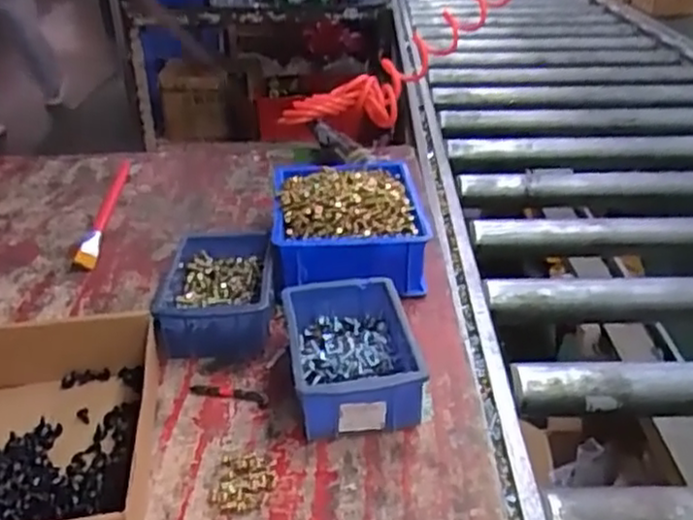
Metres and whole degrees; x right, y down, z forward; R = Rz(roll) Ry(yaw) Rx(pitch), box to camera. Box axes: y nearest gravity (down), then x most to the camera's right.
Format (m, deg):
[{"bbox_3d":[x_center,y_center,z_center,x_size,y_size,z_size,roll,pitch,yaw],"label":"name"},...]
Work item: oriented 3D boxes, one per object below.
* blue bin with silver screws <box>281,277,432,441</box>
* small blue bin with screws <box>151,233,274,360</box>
[{"bbox_3d":[0.006,0.074,0.573,0.101,0.053,0.147,-8,30,-8],"label":"blue bin with silver screws"},{"bbox_3d":[-0.118,0.030,0.662,0.099,0.050,0.146,-5,30,-4],"label":"small blue bin with screws"}]

